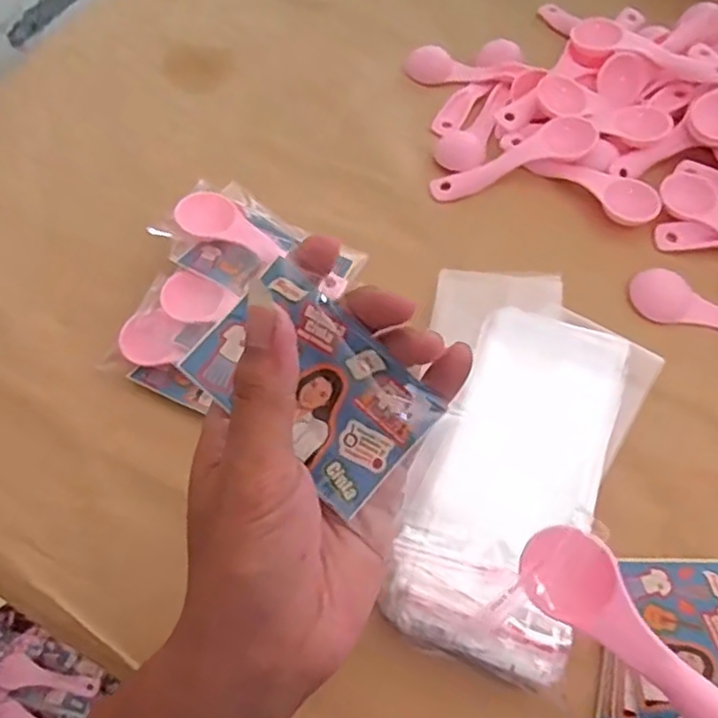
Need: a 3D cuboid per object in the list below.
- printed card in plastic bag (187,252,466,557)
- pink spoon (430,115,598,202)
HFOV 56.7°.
[{"bbox_3d":[-0.015,0.014,0.262,0.097,0.005,0.057,40,90,0],"label":"printed card in plastic bag"},{"bbox_3d":[0.103,-0.132,0.444,0.113,0.010,0.033,-24,62,3],"label":"pink spoon"}]

